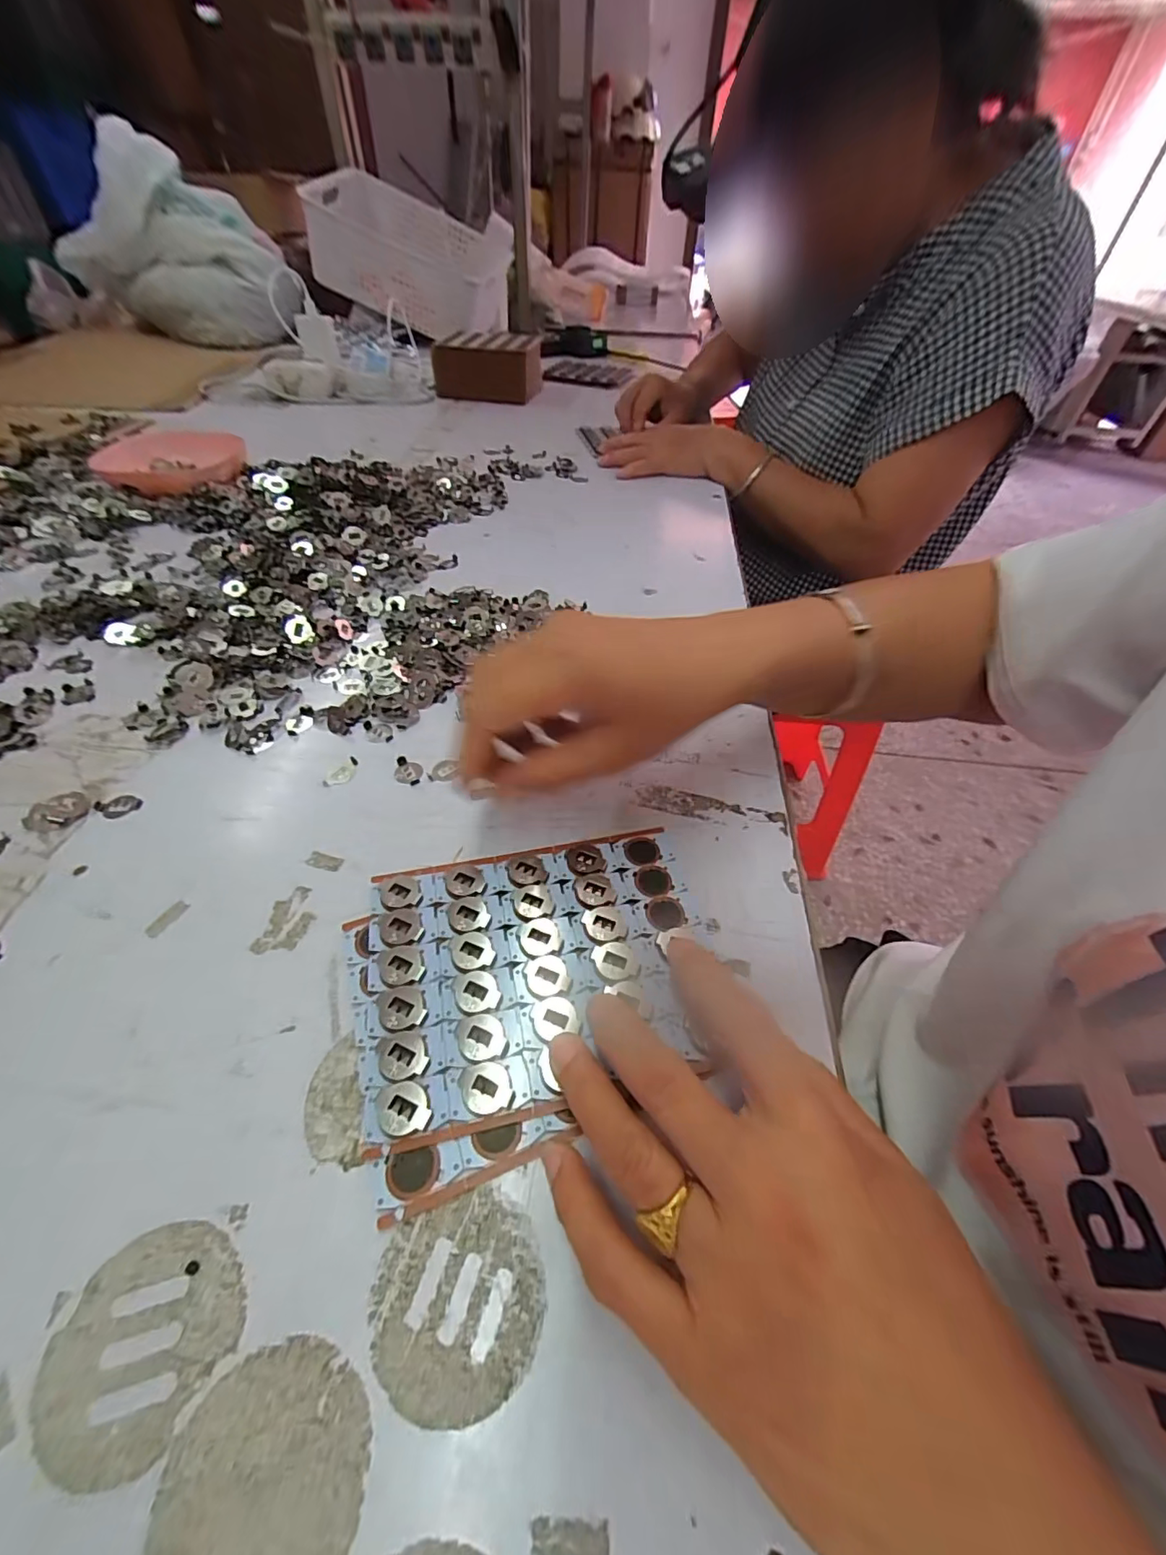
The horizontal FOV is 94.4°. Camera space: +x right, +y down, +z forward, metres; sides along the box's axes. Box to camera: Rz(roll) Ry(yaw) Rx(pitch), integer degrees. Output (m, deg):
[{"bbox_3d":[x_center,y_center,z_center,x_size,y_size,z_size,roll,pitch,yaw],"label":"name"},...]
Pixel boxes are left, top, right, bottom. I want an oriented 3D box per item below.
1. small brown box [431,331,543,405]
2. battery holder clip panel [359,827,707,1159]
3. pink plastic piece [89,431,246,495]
[{"bbox_3d":[-0.154,-0.687,0.888,0.159,0.072,0.147,4,47,1],"label":"small brown box"},{"bbox_3d":[-0.019,0.080,0.239,0.148,0.006,0.113,-8,48,-10],"label":"battery holder clip panel"},{"bbox_3d":[-0.460,-0.350,0.604,0.149,0.021,0.159,-19,51,-19],"label":"pink plastic piece"}]

